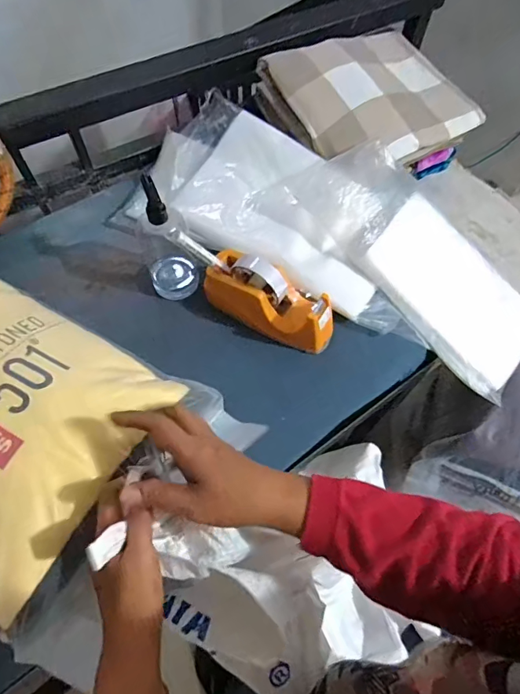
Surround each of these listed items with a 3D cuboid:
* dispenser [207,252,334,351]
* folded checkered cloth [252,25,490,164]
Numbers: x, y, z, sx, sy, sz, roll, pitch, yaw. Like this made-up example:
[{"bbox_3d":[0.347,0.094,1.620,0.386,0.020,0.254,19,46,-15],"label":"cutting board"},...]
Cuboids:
[{"bbox_3d":[0.014,-0.073,0.624,0.194,0.107,0.063,33,66,14],"label":"dispenser"},{"bbox_3d":[0.203,-0.443,0.780,0.323,0.052,0.260,-26,77,-19],"label":"folded checkered cloth"}]

